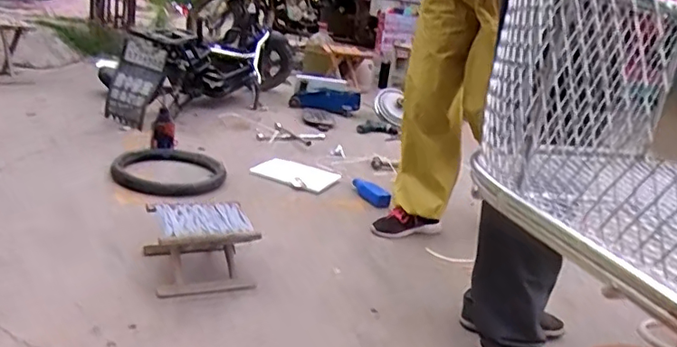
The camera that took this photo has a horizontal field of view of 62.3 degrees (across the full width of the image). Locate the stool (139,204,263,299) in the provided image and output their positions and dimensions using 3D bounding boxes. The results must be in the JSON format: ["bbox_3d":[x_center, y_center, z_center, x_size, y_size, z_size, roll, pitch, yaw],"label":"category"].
[{"bbox_3d":[-0.339,0.167,1.379,0.236,0.146,0.212,1,19,-26],"label":"stool"}]

